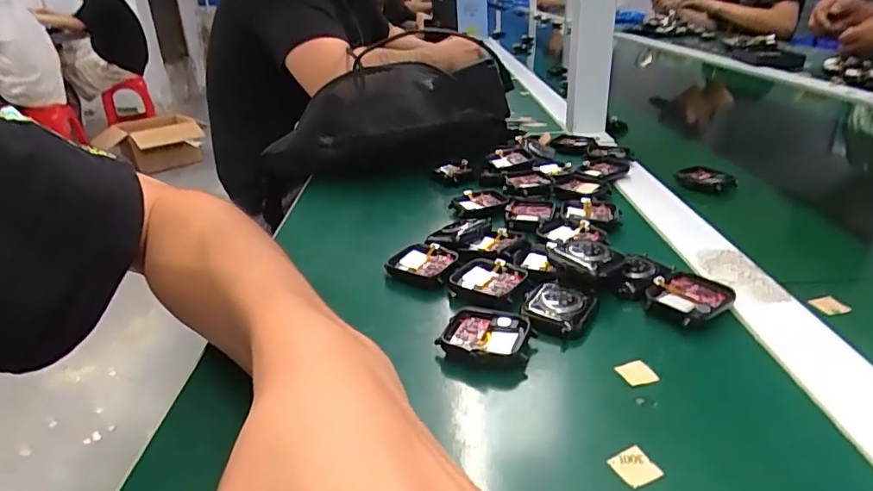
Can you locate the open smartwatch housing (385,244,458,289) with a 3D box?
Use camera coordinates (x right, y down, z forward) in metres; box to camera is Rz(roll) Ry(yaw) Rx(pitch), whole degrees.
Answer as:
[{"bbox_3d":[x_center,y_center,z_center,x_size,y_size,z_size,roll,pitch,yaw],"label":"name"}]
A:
[{"bbox_3d":[-0.008,0.013,0.362,0.048,0.011,0.037,13,30,30],"label":"open smartwatch housing"}]

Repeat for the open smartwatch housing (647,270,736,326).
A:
[{"bbox_3d":[0.142,0.030,0.306,0.045,0.013,0.038,-21,31,-32],"label":"open smartwatch housing"}]

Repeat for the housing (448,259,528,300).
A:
[{"bbox_3d":[0.032,0.021,0.335,0.040,0.007,0.035,12,31,28],"label":"housing"}]

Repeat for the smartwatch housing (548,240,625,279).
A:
[{"bbox_3d":[0.093,0.009,0.334,0.029,0.014,0.039,-16,29,-25],"label":"smartwatch housing"}]

